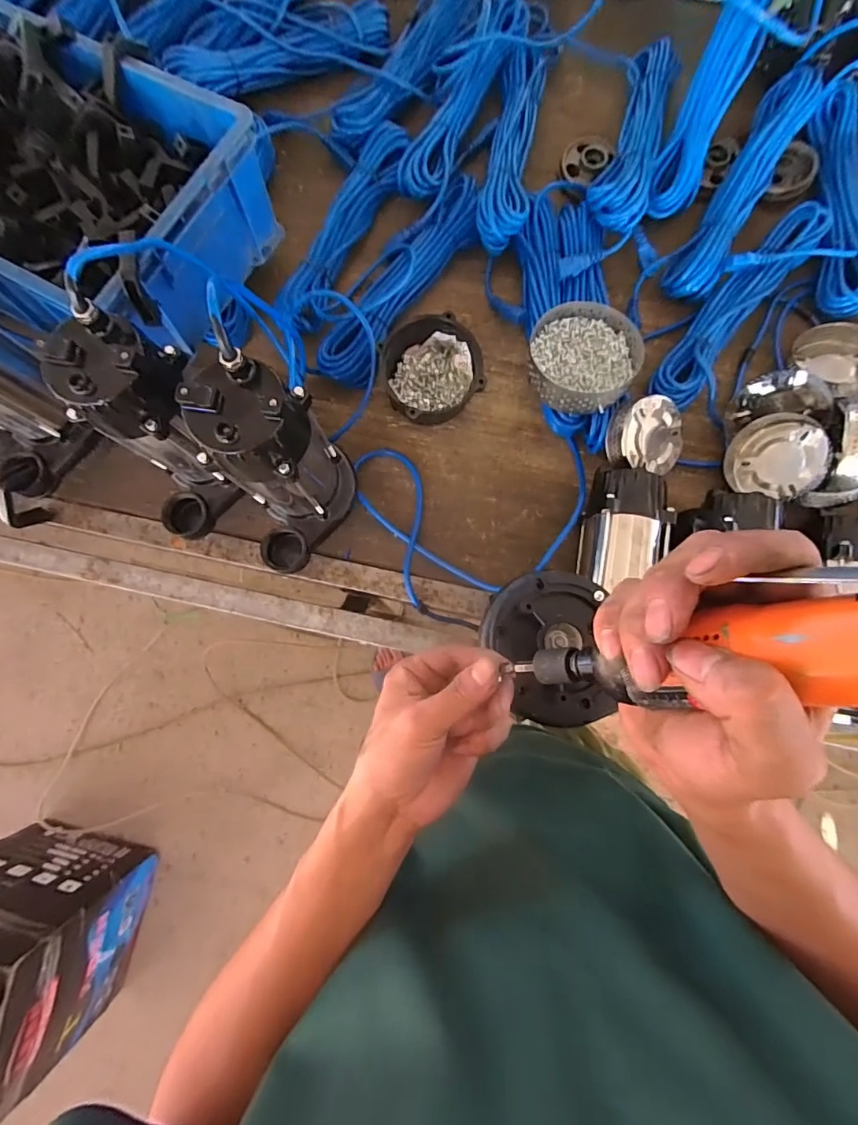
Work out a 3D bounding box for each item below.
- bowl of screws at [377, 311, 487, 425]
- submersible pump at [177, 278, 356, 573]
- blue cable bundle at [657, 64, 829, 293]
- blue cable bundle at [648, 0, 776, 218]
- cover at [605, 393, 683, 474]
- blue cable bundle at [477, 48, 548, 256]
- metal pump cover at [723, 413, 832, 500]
[{"bbox_3d":[0.001,-0.250,0.627,0.122,0.084,0.126,0,82,1],"label":"bowl of screws"},{"bbox_3d":[-0.159,-0.087,0.486,0.099,0.239,0.162,29,83,5],"label":"submersible pump"},{"bbox_3d":[0.432,-0.518,0.644,0.072,0.040,0.343,29,83,5],"label":"blue cable bundle"},{"bbox_3d":[0.377,-0.631,0.613,0.060,0.032,0.305,20,116,4],"label":"blue cable bundle"},{"bbox_3d":[0.274,-0.158,0.602,0.101,0.046,0.106,34,82,-23],"label":"cover"},{"bbox_3d":[0.120,-0.598,0.673,0.071,0.064,0.344,8,82,2],"label":"blue cable bundle"},{"bbox_3d":[0.431,-0.131,0.590,0.030,0.102,0.105,9,79,-31],"label":"metal pump cover"}]

